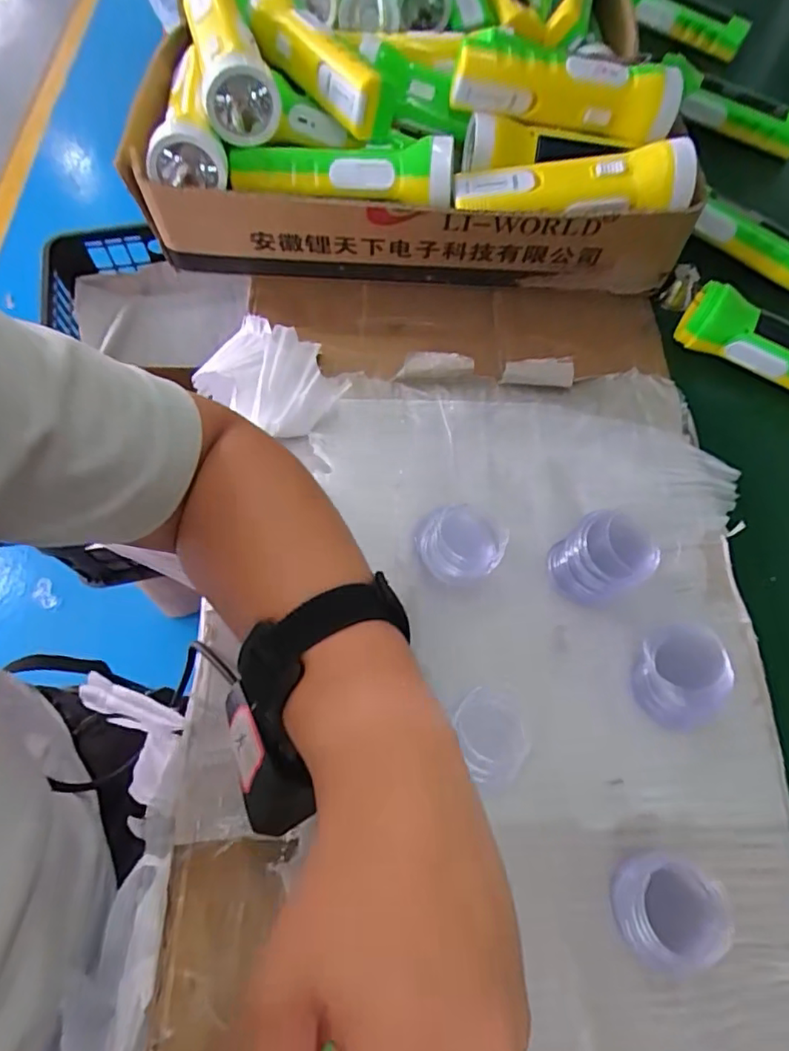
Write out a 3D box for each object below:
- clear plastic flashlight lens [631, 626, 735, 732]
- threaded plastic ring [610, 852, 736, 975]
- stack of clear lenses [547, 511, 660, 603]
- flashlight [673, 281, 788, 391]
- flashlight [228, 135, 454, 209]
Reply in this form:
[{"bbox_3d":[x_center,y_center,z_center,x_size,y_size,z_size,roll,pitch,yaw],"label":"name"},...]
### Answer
[{"bbox_3d":[0.165,0.086,0.341,0.043,0.034,0.057,-1,64,-3],"label":"clear plastic flashlight lens"},{"bbox_3d":[0.137,0.193,0.296,0.049,0.021,0.049,1,64,-2],"label":"threaded plastic ring"},{"bbox_3d":[0.126,0.020,0.363,0.043,0.053,0.050,-24,67,-14],"label":"stack of clear lenses"},{"bbox_3d":[0.303,-0.137,0.454,0.159,0.047,0.046,27,66,10],"label":"flashlight"},{"bbox_3d":[-0.038,-0.255,0.420,0.159,0.041,0.043,3,64,-1],"label":"flashlight"}]

